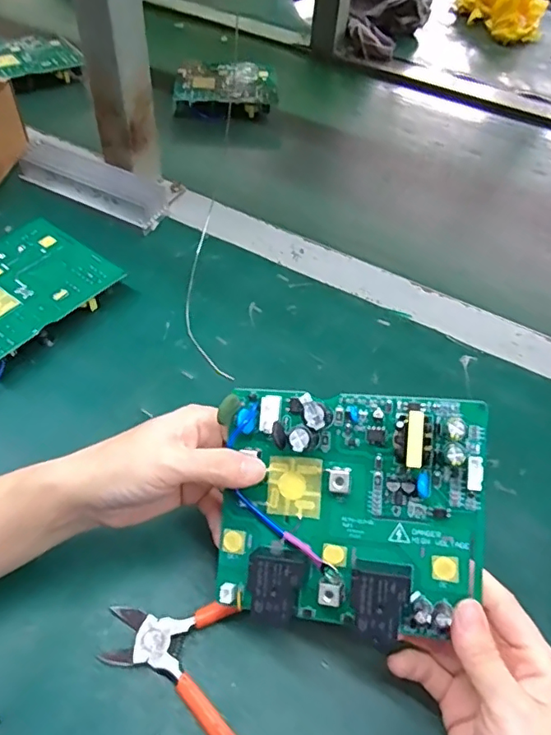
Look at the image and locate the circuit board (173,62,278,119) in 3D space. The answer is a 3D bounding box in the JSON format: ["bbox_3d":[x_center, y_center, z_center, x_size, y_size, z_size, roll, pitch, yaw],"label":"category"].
[{"bbox_3d":[-0.064,-0.362,0.696,0.129,0.034,0.081,-2,52,-5],"label":"circuit board"}]

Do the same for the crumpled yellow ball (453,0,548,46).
[{"bbox_3d":[0.376,-0.608,0.893,0.089,0.076,0.165,-17,54,-16],"label":"crumpled yellow ball"}]

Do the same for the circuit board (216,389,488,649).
[{"bbox_3d":[0.034,0.070,0.263,0.126,0.022,0.110,3,84,15],"label":"circuit board"}]

